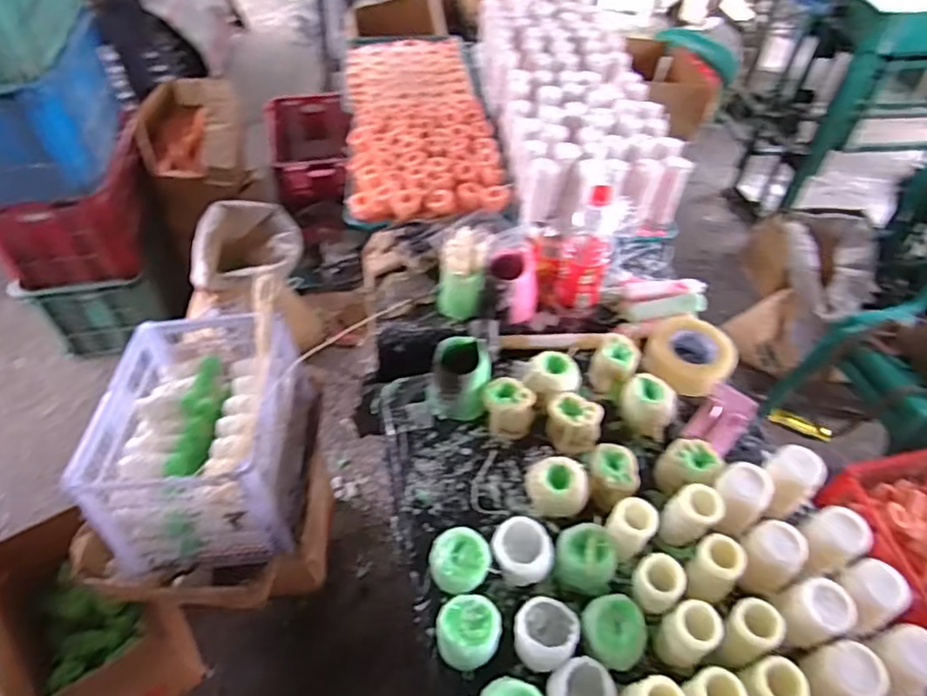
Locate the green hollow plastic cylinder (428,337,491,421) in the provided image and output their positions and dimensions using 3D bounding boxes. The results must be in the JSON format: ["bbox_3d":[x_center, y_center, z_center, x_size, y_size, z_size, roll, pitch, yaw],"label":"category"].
[{"bbox_3d":[-0.007,0.047,0.945,0.091,0.092,0.095,1,49,-1],"label":"green hollow plastic cylinder"}]

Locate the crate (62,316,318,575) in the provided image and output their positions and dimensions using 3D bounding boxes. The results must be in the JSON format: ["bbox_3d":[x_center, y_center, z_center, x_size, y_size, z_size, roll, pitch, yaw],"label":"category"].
[{"bbox_3d":[-0.467,0.151,1.122,0.309,0.234,0.420,-1,49,-3],"label":"crate"}]

